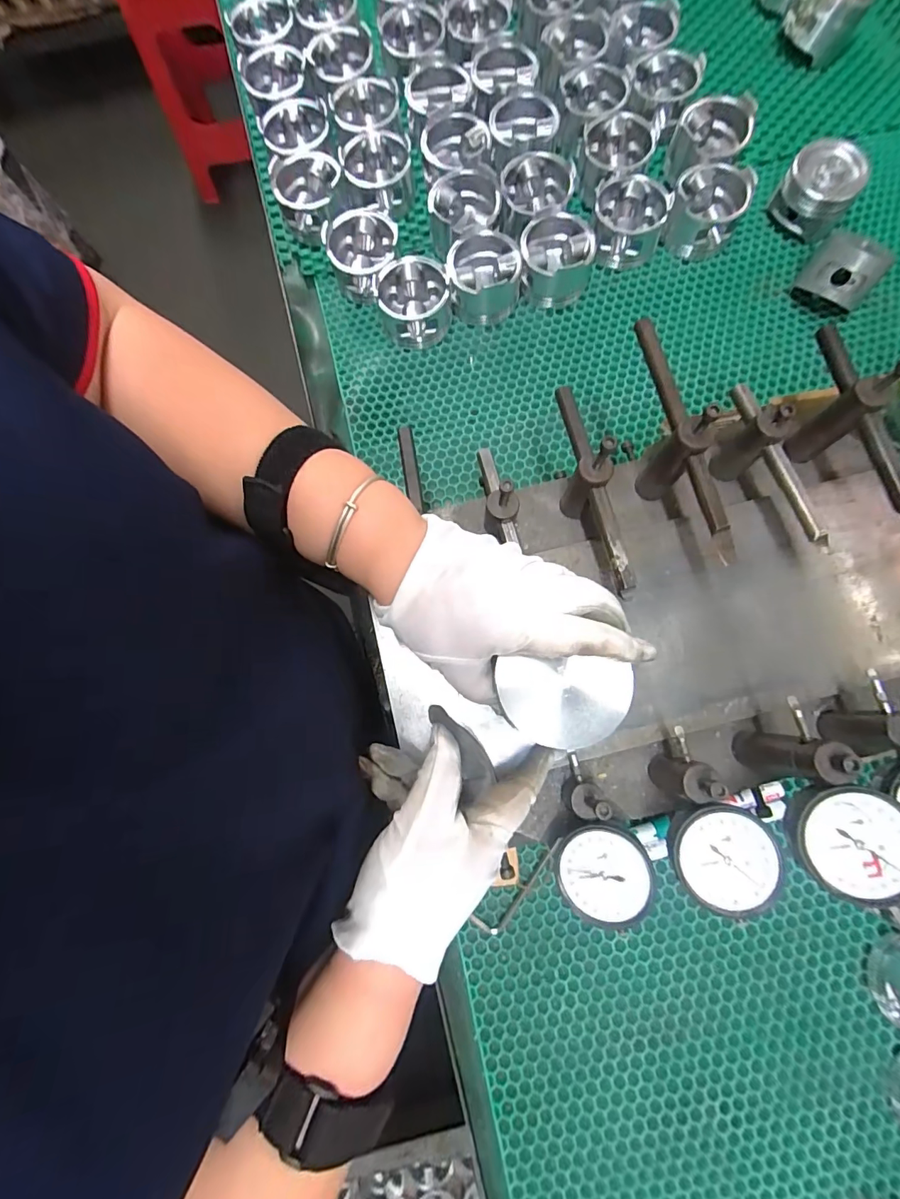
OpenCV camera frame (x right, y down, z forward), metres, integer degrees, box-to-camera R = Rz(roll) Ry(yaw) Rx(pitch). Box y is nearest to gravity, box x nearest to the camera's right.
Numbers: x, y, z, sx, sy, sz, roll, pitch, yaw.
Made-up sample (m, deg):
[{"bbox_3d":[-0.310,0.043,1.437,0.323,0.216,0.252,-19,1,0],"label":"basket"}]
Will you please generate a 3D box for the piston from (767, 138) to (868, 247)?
[{"bbox_3d":[0.396,-0.442,0.499,0.076,0.059,0.063,37,82,8],"label":"piston"}]

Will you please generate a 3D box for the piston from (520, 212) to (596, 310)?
[{"bbox_3d":[0.115,-0.372,0.506,0.080,0.047,0.081,12,80,4],"label":"piston"}]

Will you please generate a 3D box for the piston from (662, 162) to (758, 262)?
[{"bbox_3d":[0.282,-0.432,0.510,0.076,0.054,0.085,27,81,6],"label":"piston"}]

